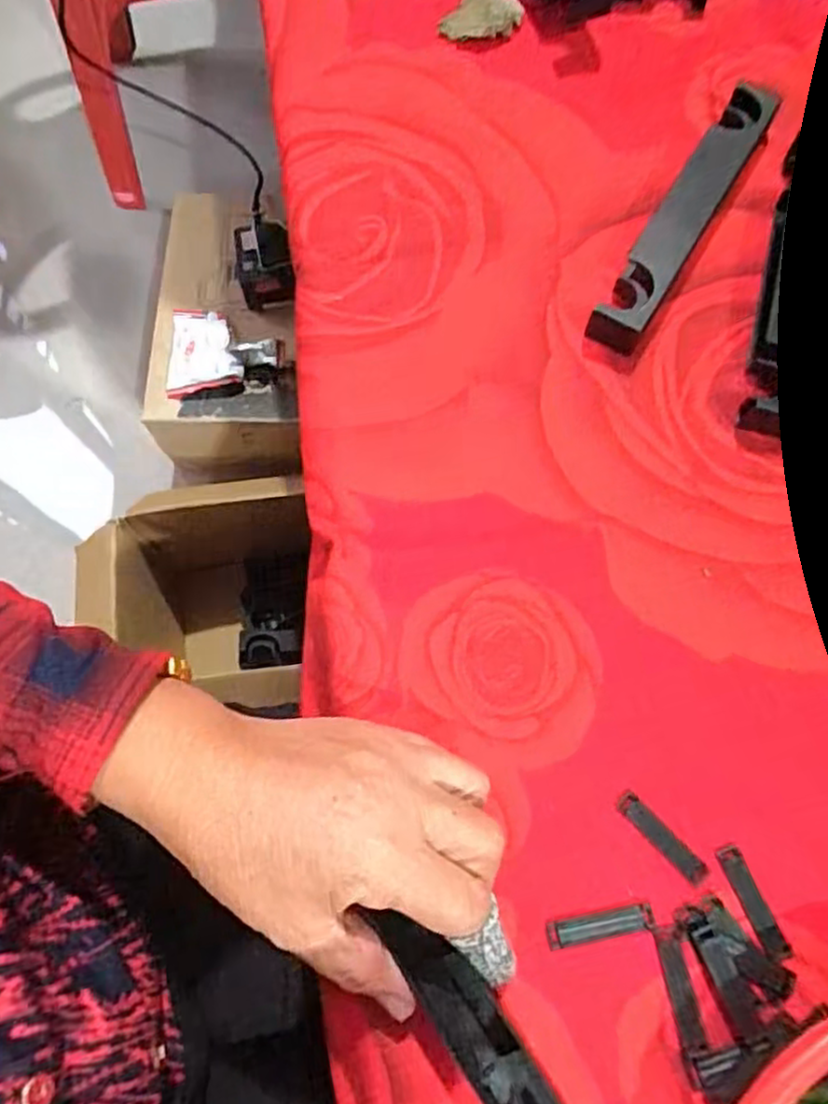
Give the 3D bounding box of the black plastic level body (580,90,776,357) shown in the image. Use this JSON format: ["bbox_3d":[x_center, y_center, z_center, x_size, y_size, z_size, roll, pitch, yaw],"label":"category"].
[{"bbox_3d":[0.170,-0.210,0.424,0.032,0.029,0.219,29,72,12],"label":"black plastic level body"}]

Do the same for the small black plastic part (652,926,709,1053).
[{"bbox_3d":[0.109,0.179,0.288,0.010,0.004,0.044,-11,69,-3],"label":"small black plastic part"}]

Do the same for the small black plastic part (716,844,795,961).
[{"bbox_3d":[0.145,0.149,0.299,0.011,0.004,0.046,-21,70,-7],"label":"small black plastic part"}]

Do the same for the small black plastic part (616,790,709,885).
[{"bbox_3d":[0.110,0.126,0.309,0.010,0.004,0.046,-41,73,-13],"label":"small black plastic part"}]

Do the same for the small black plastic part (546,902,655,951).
[{"bbox_3d":[0.079,0.158,0.297,0.045,0.004,0.010,-11,69,-3],"label":"small black plastic part"}]

